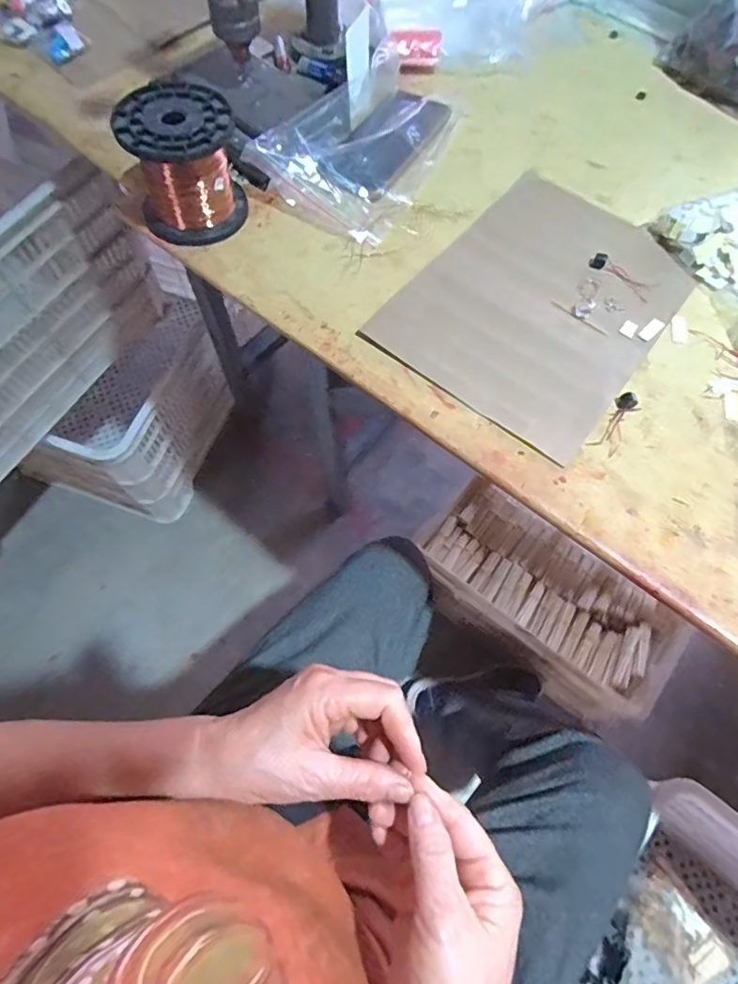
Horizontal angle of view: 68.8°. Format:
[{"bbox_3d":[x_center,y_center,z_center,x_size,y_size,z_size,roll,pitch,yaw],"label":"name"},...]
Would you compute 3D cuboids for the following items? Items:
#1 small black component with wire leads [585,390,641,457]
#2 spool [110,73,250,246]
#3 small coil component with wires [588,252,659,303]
[{"bbox_3d":[0.201,-0.056,0.432,0.021,0.010,0.061,33,70,13],"label":"small black component with wire leads"},{"bbox_3d":[-0.166,-0.293,0.488,0.096,0.087,0.093,0,66,0],"label":"spool"},{"bbox_3d":[0.236,-0.203,0.501,0.064,0.008,0.022,38,72,15],"label":"small coil component with wires"}]

